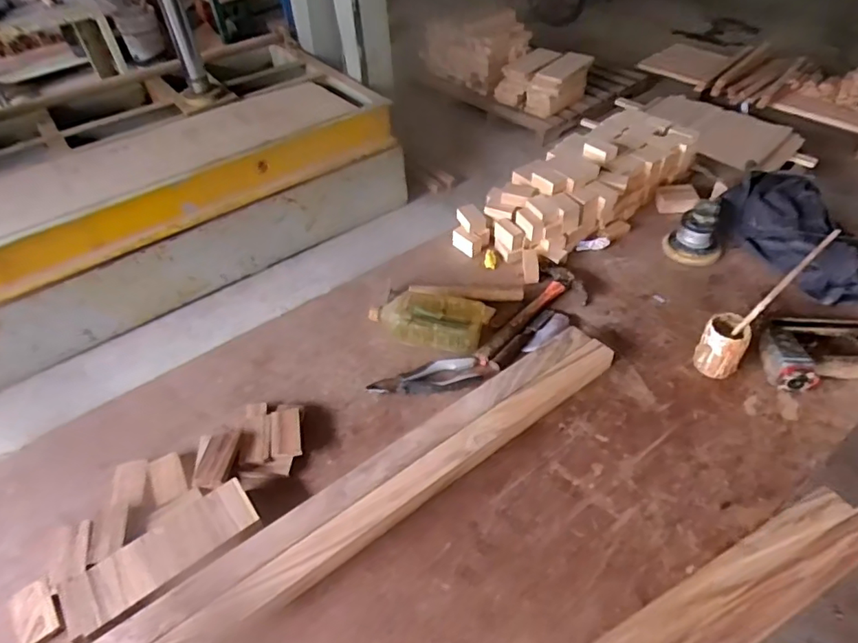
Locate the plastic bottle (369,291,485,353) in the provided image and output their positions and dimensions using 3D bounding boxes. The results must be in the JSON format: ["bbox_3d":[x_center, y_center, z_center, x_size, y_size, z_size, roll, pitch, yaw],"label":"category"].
[{"bbox_3d":[-0.004,-0.004,0.995,0.205,0.087,0.103,10,47,13],"label":"plastic bottle"}]

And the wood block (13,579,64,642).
[{"bbox_3d":[-0.508,0.379,0.690,0.048,0.015,0.082,-28,51,-22],"label":"wood block"}]

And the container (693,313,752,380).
[{"bbox_3d":[0.495,0.046,0.904,0.073,0.099,0.072,30,55,28],"label":"container"}]

